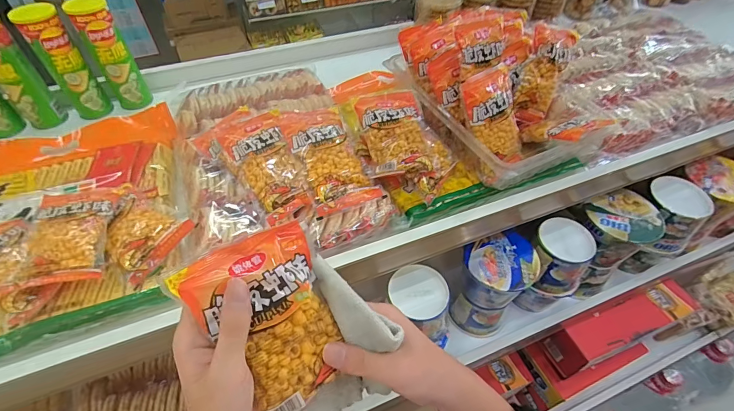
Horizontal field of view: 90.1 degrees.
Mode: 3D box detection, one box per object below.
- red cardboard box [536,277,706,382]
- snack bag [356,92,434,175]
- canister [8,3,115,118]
[{"bbox_3d":[0.606,0.287,0.883,0.329,0.128,0.090,-16,52,-14],"label":"red cardboard box"},{"bbox_3d":[0.042,-0.124,0.591,0.100,0.043,0.161,-9,50,-9],"label":"snack bag"},{"bbox_3d":[-0.587,-0.273,0.719,0.067,0.209,0.063,-29,56,-24],"label":"canister"}]

